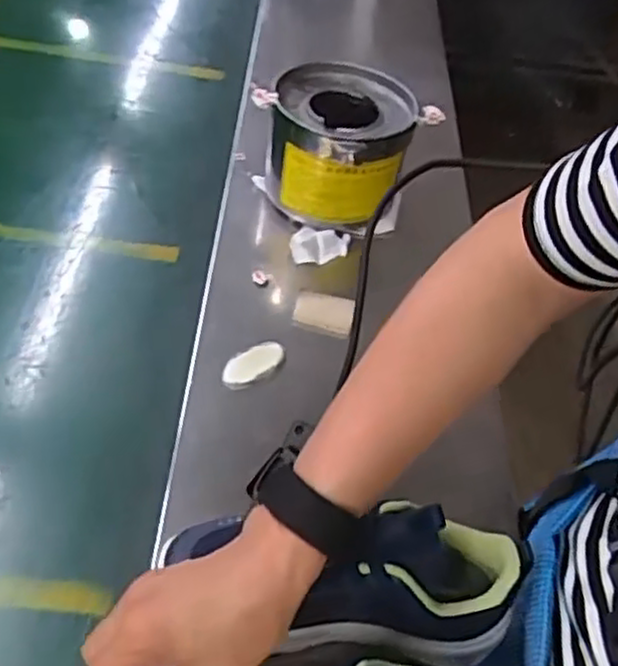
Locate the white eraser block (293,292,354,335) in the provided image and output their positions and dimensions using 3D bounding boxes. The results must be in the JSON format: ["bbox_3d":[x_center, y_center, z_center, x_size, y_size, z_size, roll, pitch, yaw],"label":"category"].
[{"bbox_3d":[0.014,-0.019,0.682,0.053,0.007,0.042,17,49,4],"label":"white eraser block"}]

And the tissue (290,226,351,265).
[{"bbox_3d":[0.012,-0.088,0.733,0.059,0.014,0.052,4,49,-7],"label":"tissue"}]

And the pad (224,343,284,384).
[{"bbox_3d":[-0.047,0.026,0.628,0.059,0.010,0.027,-31,61,-31],"label":"pad"}]

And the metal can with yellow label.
[{"bbox_3d":[0.031,-0.190,0.756,0.135,0.106,0.147,5,49,-6],"label":"metal can with yellow label"}]

